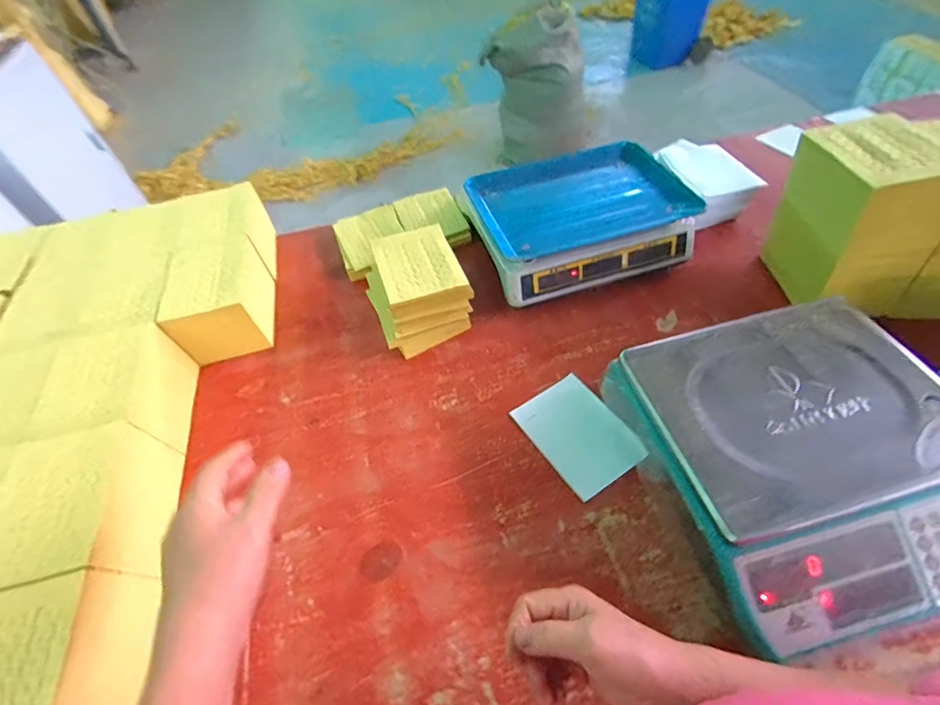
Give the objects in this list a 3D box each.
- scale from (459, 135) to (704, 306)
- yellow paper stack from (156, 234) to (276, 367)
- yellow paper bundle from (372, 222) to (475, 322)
[{"bbox_3d":[0.178,-0.237,0.765,0.334,0.097,0.262,-16,52,-7],"label":"scale"},{"bbox_3d":[-0.397,-0.087,0.716,0.126,0.112,0.176,-15,52,-6],"label":"yellow paper stack"},{"bbox_3d":[-0.080,-0.128,0.685,0.121,0.040,0.158,-20,53,-10],"label":"yellow paper bundle"}]

